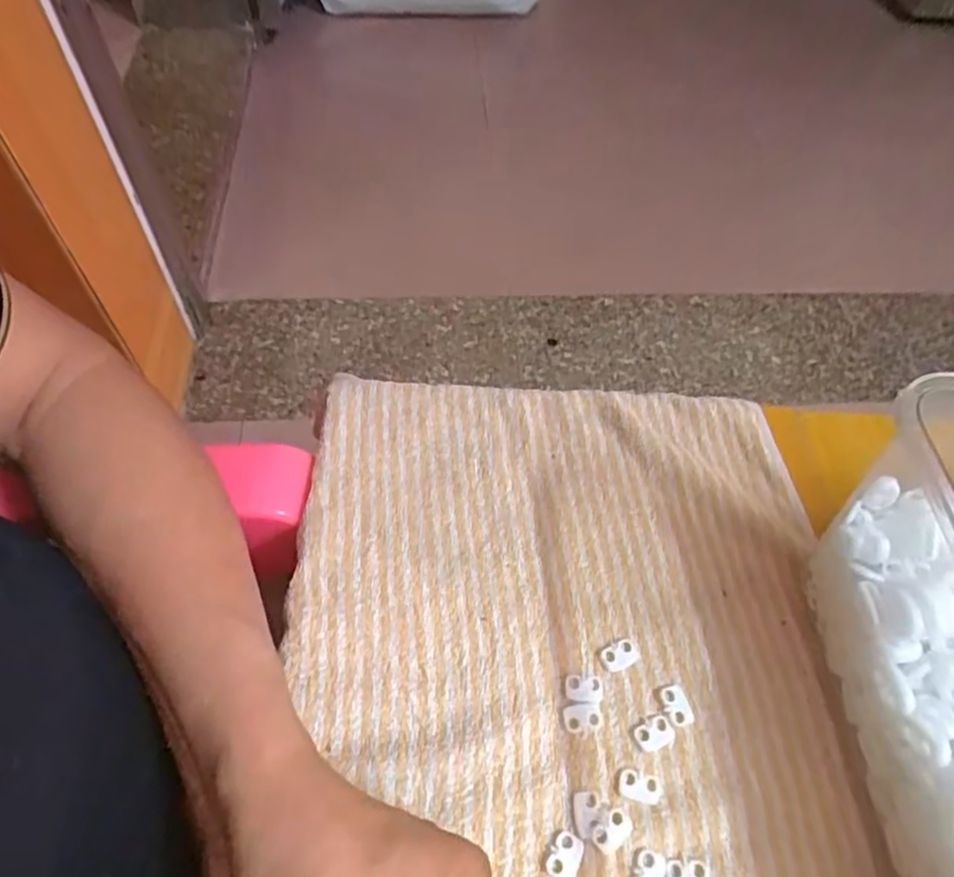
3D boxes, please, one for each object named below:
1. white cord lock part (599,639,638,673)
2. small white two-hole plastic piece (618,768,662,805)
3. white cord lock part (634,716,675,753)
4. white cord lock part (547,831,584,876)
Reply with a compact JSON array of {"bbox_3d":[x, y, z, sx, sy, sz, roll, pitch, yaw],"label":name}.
[{"bbox_3d":[0.072,0.109,0.330,0.020,0.004,0.013,-22,62,-16],"label":"white cord lock part"},{"bbox_3d":[0.075,0.158,0.298,0.020,0.004,0.012,16,59,6],"label":"small white two-hole plastic piece"},{"bbox_3d":[0.085,0.140,0.311,0.019,0.004,0.013,-19,62,-15],"label":"white cord lock part"},{"bbox_3d":[0.038,0.180,0.282,0.013,0.004,0.018,23,60,10],"label":"white cord lock part"}]

